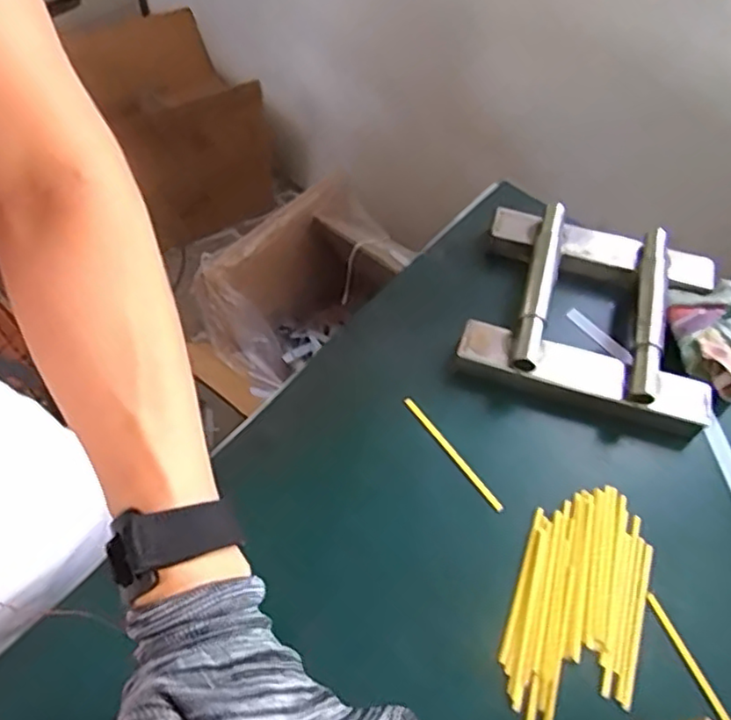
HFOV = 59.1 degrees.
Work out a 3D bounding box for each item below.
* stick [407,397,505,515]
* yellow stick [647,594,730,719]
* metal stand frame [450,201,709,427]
[{"bbox_3d":[0.066,0.070,0.491,0.006,0.005,0.110,-32,65,-20],"label":"stick"},{"bbox_3d":[0.215,0.204,0.414,0.006,0.004,0.109,-17,61,-12],"label":"yellow stick"},{"bbox_3d":[0.194,-0.046,0.550,0.199,0.050,0.180,15,59,7],"label":"metal stand frame"}]

